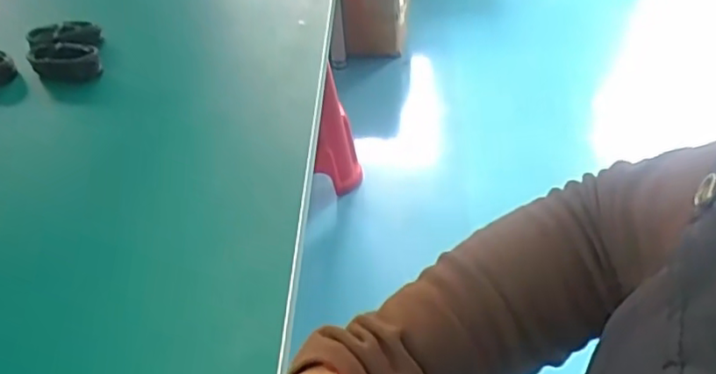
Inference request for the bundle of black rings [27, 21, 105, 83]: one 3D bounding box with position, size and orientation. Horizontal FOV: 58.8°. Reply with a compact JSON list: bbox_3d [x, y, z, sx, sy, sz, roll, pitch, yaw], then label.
[{"bbox_3d":[-0.292,-0.135,0.637,0.069,0.027,0.088,-16,46,-10],"label":"bundle of black rings"}]

